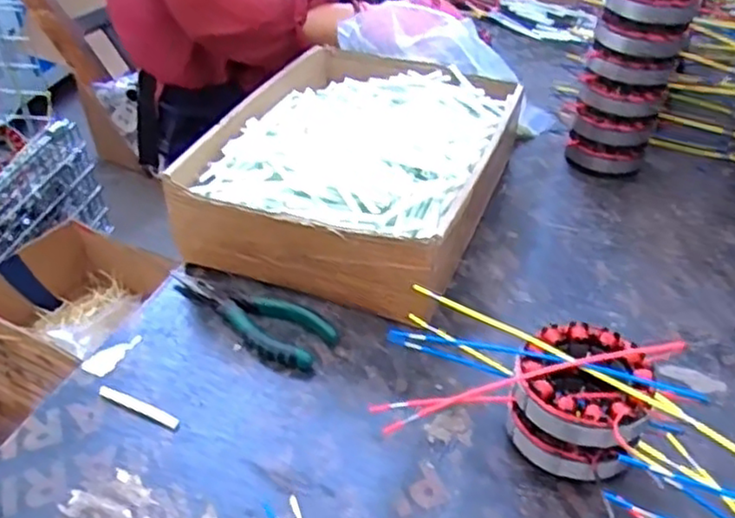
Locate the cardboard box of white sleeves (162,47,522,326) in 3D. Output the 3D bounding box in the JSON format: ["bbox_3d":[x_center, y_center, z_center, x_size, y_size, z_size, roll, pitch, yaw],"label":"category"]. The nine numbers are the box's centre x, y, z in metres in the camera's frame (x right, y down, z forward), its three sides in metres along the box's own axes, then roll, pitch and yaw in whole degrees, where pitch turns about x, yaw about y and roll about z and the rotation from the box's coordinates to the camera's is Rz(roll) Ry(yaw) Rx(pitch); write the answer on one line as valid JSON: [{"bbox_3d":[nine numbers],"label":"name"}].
[{"bbox_3d":[-0.001,-0.095,0.672,0.241,0.086,0.330,14,40,17],"label":"cardboard box of white sleeves"}]

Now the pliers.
[{"bbox_3d":[-0.094,0.043,0.562,0.149,0.014,0.056,25,44,28],"label":"pliers"}]

